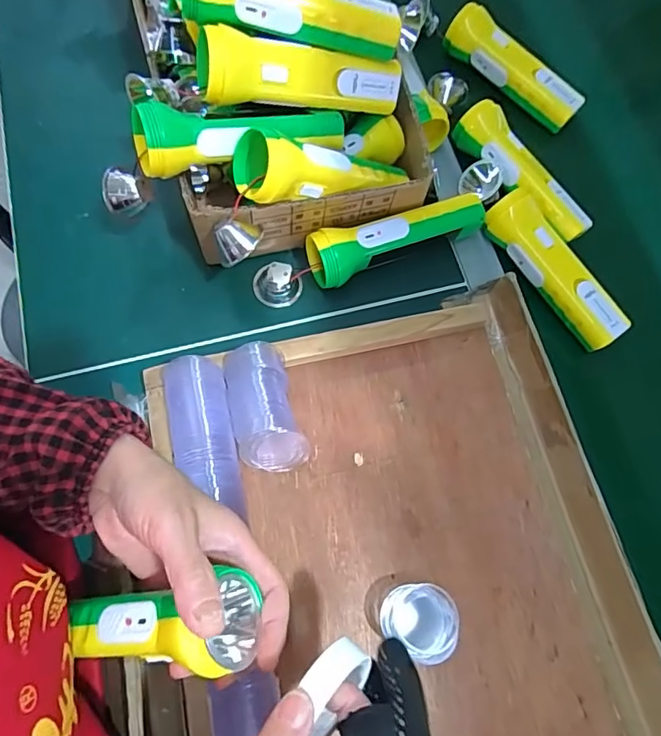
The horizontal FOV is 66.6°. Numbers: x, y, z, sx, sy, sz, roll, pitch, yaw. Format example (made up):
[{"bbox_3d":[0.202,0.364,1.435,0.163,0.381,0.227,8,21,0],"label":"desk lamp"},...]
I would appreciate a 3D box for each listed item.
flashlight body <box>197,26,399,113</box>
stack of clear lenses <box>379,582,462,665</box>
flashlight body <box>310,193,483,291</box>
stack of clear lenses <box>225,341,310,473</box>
[{"bbox_3d":[-0.019,-0.228,0.401,0.165,0.047,0.043,-3,73,-17],"label":"flashlight body"},{"bbox_3d":[0.066,0.183,0.372,0.057,0.035,0.048,36,72,7],"label":"stack of clear lenses"},{"bbox_3d":[0.061,-0.120,0.459,0.169,0.040,0.045,-21,75,-8],"label":"flashlight body"},{"bbox_3d":[-0.054,0.032,0.407,0.052,0.042,0.101,-12,74,-6],"label":"stack of clear lenses"}]

